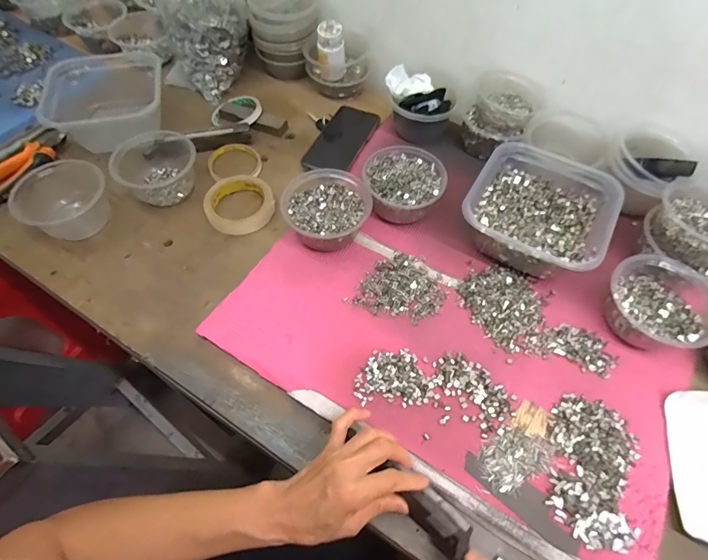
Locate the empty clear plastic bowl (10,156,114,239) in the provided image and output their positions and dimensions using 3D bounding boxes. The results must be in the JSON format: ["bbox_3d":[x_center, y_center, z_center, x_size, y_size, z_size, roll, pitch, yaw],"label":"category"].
[{"bbox_3d":[-0.396,-0.111,0.574,0.106,0.052,0.108,0,60,0],"label":"empty clear plastic bowl"}]

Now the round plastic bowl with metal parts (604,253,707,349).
[{"bbox_3d":[0.365,0.029,0.488,0.116,0.064,0.109,0,60,0],"label":"round plastic bowl with metal parts"}]

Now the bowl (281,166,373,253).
[{"bbox_3d":[-0.036,-0.095,0.565,0.112,0.056,0.116,0,60,0],"label":"bowl"}]

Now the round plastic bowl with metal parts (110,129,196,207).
[{"bbox_3d":[-0.295,-0.174,0.615,0.110,0.064,0.112,0,60,0],"label":"round plastic bowl with metal parts"}]

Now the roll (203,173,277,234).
[{"bbox_3d":[-0.172,-0.116,0.616,0.098,0.019,0.102,0,60,0],"label":"roll"}]

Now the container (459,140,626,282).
[{"bbox_3d":[0.246,-0.093,0.556,0.169,0.070,0.170,28,64,15],"label":"container"}]

